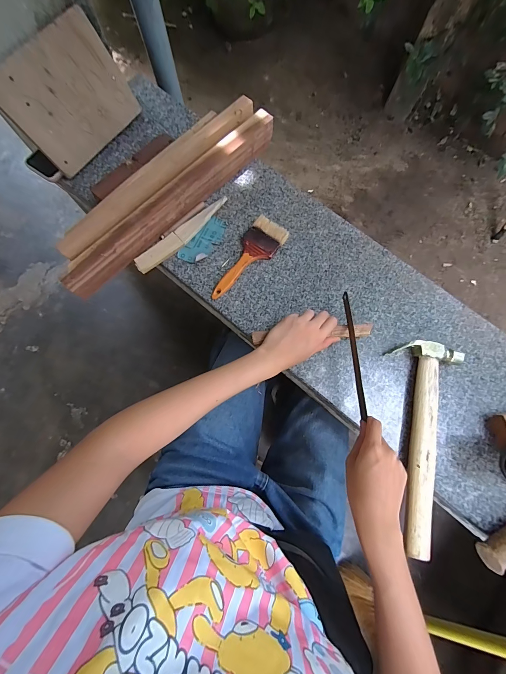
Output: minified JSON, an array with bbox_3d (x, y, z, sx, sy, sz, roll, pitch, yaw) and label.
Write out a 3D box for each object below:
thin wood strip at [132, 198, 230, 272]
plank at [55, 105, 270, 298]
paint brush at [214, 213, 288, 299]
[{"bbox_3d":[-0.129,-0.193,0.537,0.211,0.010,0.035,-41,81,-9],"label":"thin wood strip"},{"bbox_3d":[-0.141,-0.251,0.527,0.043,0.059,0.473,43,80,8],"label":"plank"},{"bbox_3d":[-0.010,-0.143,0.527,0.067,0.013,0.185,35,79,7],"label":"paint brush"}]

